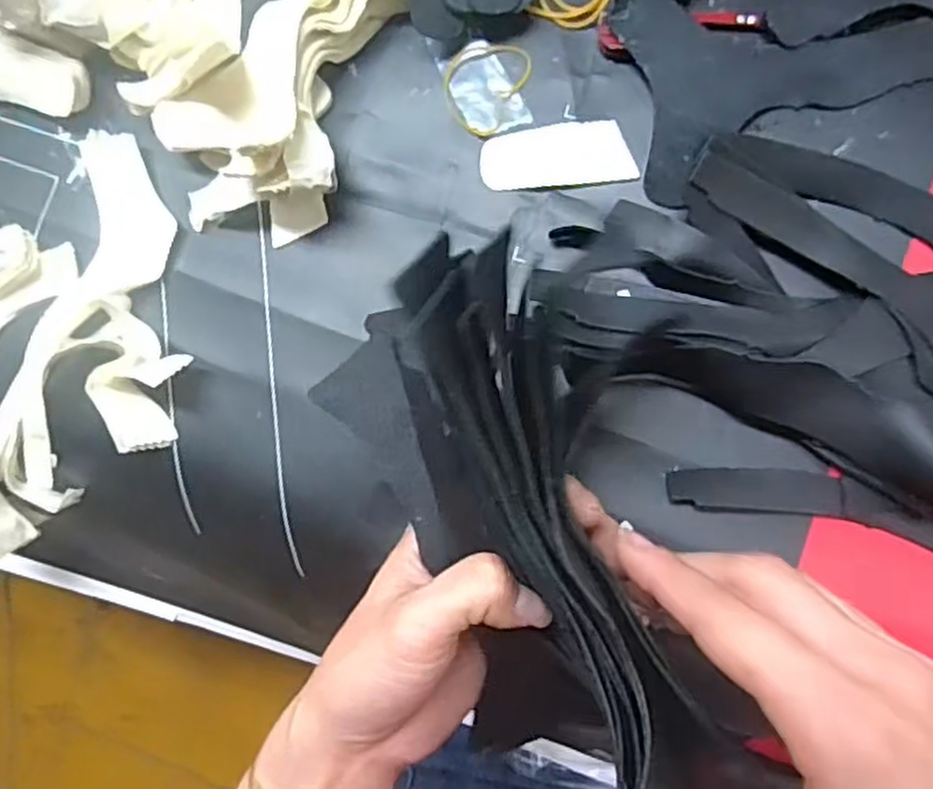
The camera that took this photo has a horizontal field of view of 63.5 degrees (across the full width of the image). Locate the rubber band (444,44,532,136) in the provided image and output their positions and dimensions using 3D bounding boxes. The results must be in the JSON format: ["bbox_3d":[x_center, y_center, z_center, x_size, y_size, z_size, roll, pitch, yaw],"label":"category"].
[{"bbox_3d":[0.007,-0.145,0.351,0.036,0.004,0.046,28,90,9],"label":"rubber band"}]

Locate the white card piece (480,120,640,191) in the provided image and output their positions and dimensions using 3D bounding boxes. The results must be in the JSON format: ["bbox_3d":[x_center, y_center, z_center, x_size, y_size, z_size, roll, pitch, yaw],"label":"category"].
[{"bbox_3d":[0.041,-0.110,0.344,0.068,0.004,0.028,-3,85,8],"label":"white card piece"}]

